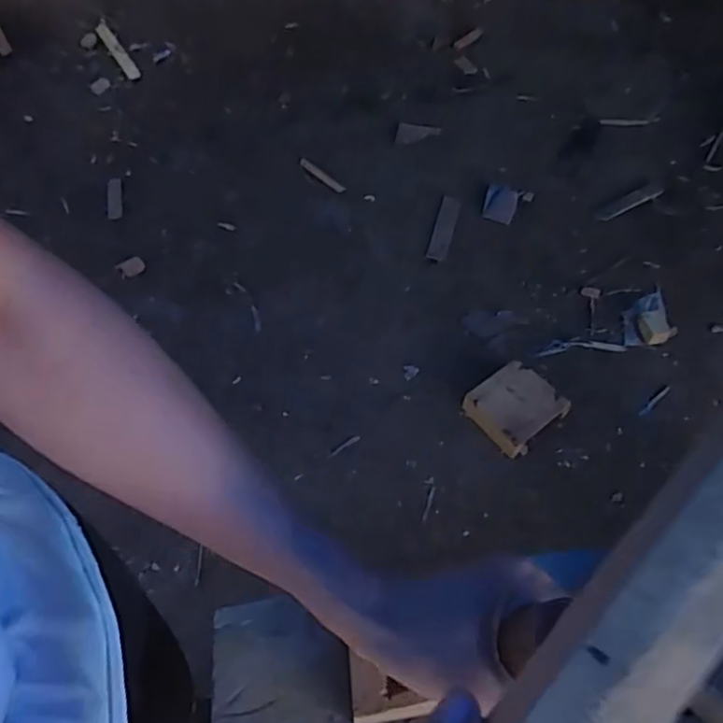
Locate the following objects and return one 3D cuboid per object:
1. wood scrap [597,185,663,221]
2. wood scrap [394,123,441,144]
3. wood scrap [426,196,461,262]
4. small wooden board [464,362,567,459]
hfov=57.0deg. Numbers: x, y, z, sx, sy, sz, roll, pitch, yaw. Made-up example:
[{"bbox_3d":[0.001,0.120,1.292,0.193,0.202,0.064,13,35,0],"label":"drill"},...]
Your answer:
[{"bbox_3d":[0.679,-0.404,1.694,0.206,0.008,0.039,-25,62,-17],"label":"wood scrap"},{"bbox_3d":[0.152,-0.616,1.810,0.114,0.012,0.074,10,58,4],"label":"wood scrap"},{"bbox_3d":[0.202,-0.329,1.631,0.050,0.016,0.194,14,58,6],"label":"wood scrap"},{"bbox_3d":[0.307,0.091,1.344,0.159,0.066,0.155,-32,64,-20],"label":"small wooden board"}]

